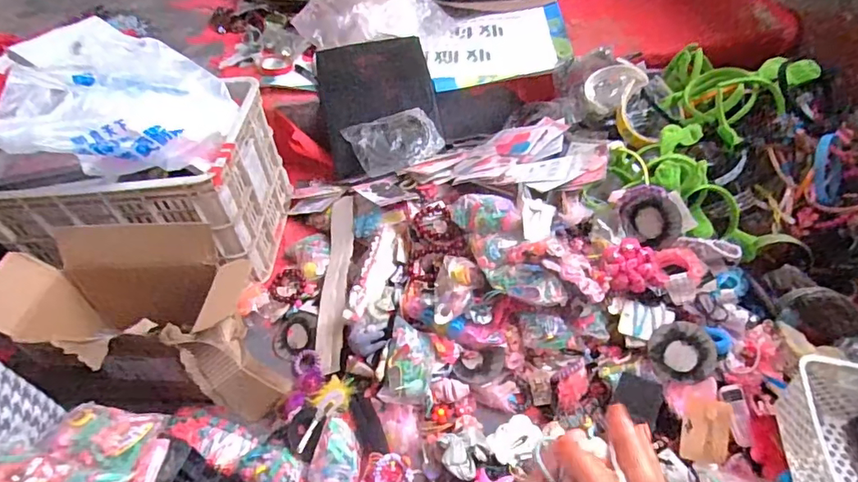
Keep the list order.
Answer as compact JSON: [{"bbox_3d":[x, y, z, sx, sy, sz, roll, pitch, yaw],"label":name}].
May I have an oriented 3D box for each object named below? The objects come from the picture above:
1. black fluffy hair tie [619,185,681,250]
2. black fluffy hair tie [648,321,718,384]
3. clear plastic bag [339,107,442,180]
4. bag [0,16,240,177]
[{"bbox_3d":[0.369,-0.041,0.853,0.089,0.105,0.022,-12,-1,22],"label":"black fluffy hair tie"},{"bbox_3d":[0.394,0.174,0.797,0.088,0.013,0.090,-24,58,19],"label":"black fluffy hair tie"},{"bbox_3d":[-0.083,-0.239,1.203,0.182,0.075,0.168,-24,49,-16],"label":"clear plastic bag"},{"bbox_3d":[-0.546,-0.260,0.928,0.331,0.183,0.357,-23,49,-15],"label":"bag"}]

